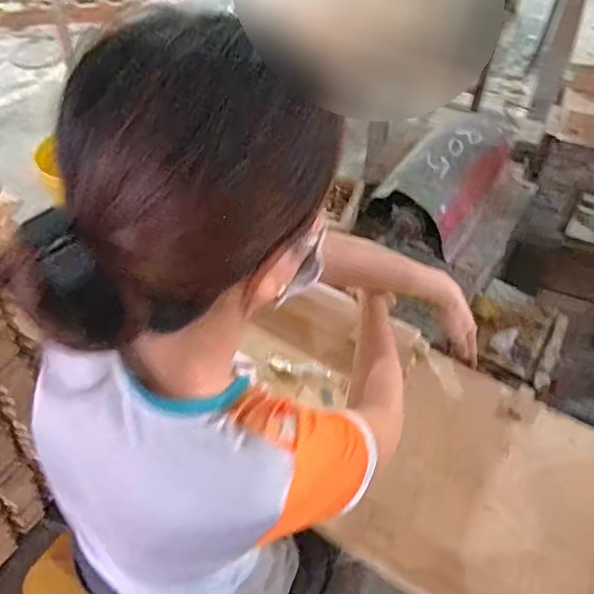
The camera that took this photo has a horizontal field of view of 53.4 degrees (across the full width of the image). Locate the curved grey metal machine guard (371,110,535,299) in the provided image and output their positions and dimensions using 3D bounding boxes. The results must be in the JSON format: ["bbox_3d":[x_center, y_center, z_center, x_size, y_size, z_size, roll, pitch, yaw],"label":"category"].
[{"bbox_3d":[0.332,-0.219,1.187,0.245,0.166,0.350,27,53,21],"label":"curved grey metal machine guard"}]

